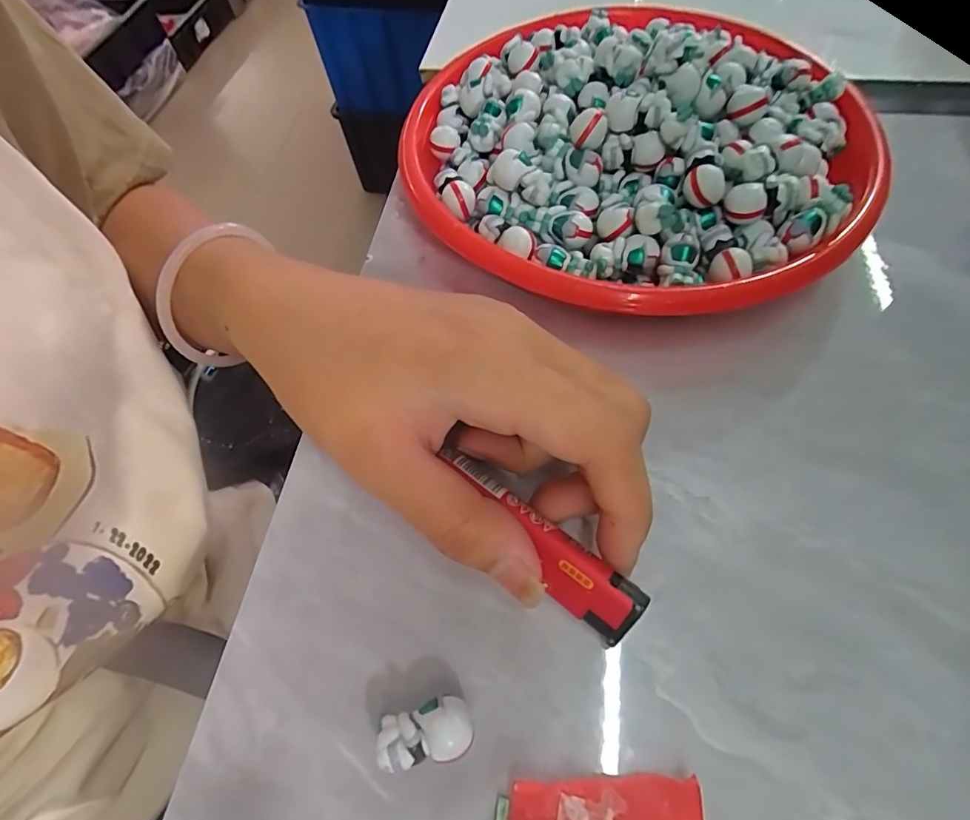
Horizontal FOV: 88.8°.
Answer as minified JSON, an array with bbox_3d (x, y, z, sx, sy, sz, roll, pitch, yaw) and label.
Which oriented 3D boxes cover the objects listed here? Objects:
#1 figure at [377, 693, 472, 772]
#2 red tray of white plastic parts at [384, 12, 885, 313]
[{"bbox_3d":[-0.015,0.085,0.129,0.024,0.013,0.014,-16,60,-5],"label":"figure"},{"bbox_3d":[0.062,-0.111,0.210,0.179,0.056,0.179,-38,65,-17],"label":"red tray of white plastic parts"}]

